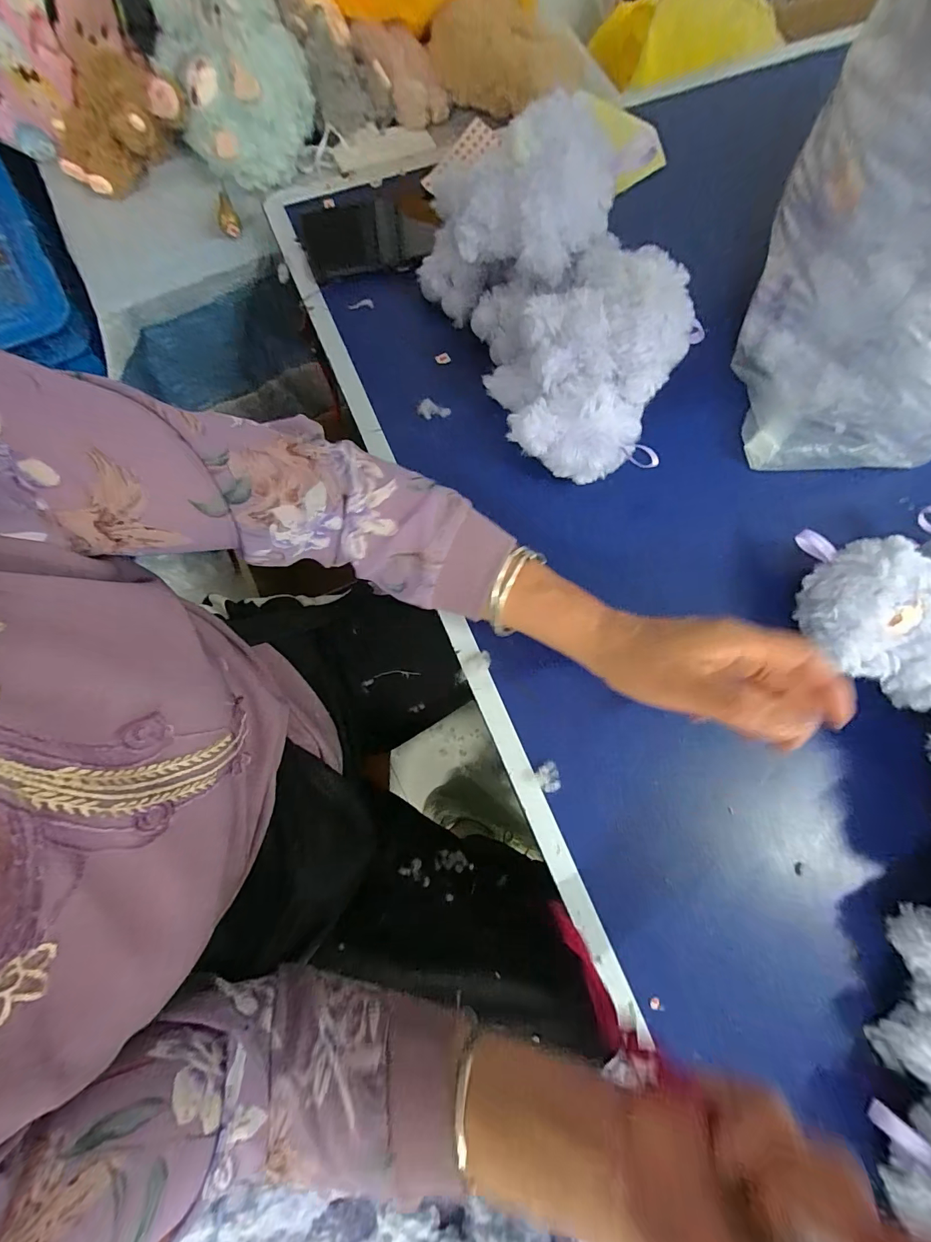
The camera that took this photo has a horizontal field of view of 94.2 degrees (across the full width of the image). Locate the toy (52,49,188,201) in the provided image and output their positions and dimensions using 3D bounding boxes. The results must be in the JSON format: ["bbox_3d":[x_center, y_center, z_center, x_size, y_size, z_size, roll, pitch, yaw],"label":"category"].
[{"bbox_3d":[-0.344,-0.491,0.437,0.133,0.069,0.085,-32,81,-7],"label":"toy"}]

